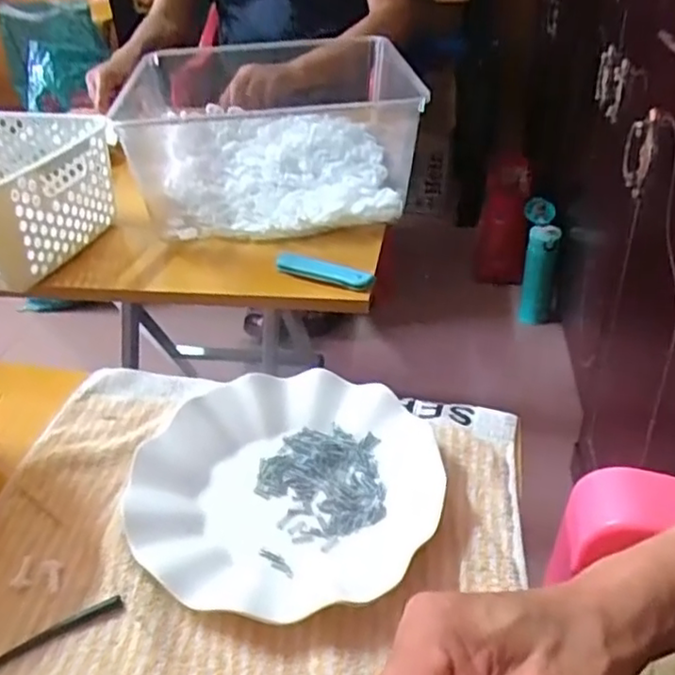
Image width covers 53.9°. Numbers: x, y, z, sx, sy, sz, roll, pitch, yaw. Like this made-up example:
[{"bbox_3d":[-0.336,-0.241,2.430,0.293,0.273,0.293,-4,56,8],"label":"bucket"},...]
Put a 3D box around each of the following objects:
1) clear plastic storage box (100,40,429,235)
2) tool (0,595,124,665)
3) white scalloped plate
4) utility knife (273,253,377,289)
[{"bbox_3d":[-0.075,-0.256,0.786,0.319,0.117,0.341,-4,36,-2],"label":"clear plastic storage box"},{"bbox_3d":[-0.151,0.153,0.336,0.085,0.004,0.008,-22,40,-24],"label":"tool"},{"bbox_3d":[-0.029,0.085,0.401,0.176,0.022,0.170,-2,36,1],"label":"white scalloped plate"},{"bbox_3d":[-0.012,-0.064,0.625,0.103,0.014,0.021,17,41,25],"label":"utility knife"}]

